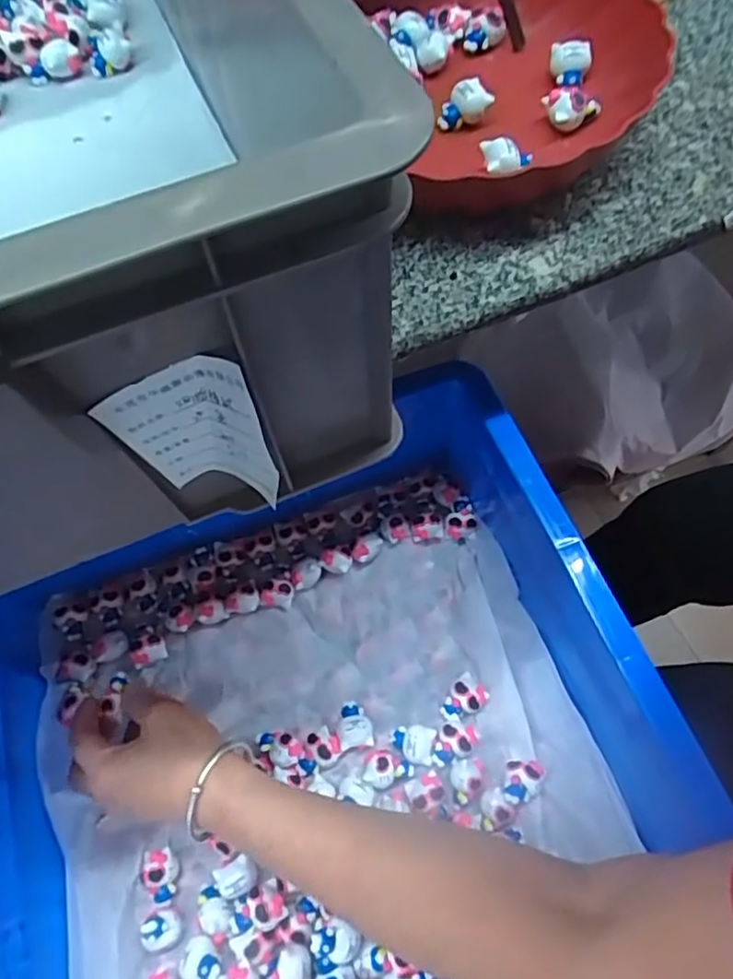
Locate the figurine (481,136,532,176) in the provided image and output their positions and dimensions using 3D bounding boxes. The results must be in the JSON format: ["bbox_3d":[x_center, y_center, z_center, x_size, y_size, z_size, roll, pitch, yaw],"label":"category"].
[{"bbox_3d":[0.083,-0.197,0.382,0.031,0.013,0.020,6,64,7],"label":"figurine"}]

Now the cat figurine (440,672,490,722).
[{"bbox_3d":[0.071,0.154,0.471,0.025,0.016,0.037,38,71,20],"label":"cat figurine"}]

